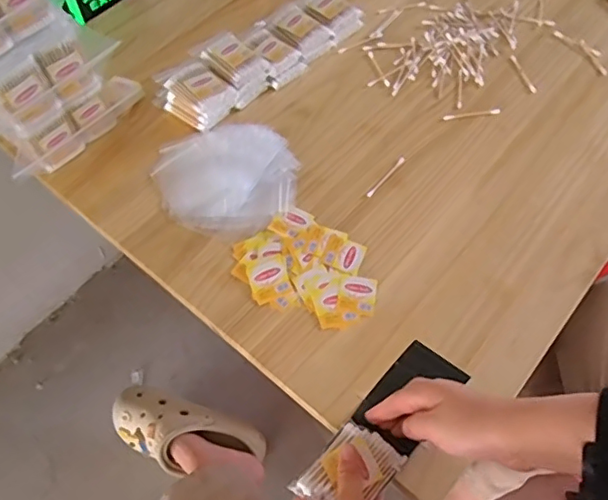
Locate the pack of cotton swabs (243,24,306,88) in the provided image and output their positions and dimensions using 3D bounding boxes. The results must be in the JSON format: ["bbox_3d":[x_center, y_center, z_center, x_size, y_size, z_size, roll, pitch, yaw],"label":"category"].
[{"bbox_3d":[-0.043,-0.268,0.778,0.059,0.038,0.092,-30,62,-15],"label":"pack of cotton swabs"}]

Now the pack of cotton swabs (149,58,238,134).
[{"bbox_3d":[-0.139,-0.200,0.728,0.096,0.053,0.065,34,66,20],"label":"pack of cotton swabs"}]

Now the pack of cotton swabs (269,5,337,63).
[{"bbox_3d":[-0.007,-0.299,0.795,0.083,0.033,0.064,39,66,24],"label":"pack of cotton swabs"}]

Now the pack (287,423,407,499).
[{"bbox_3d":[0.040,0.193,0.492,0.059,0.012,0.085,40,68,21],"label":"pack"}]

